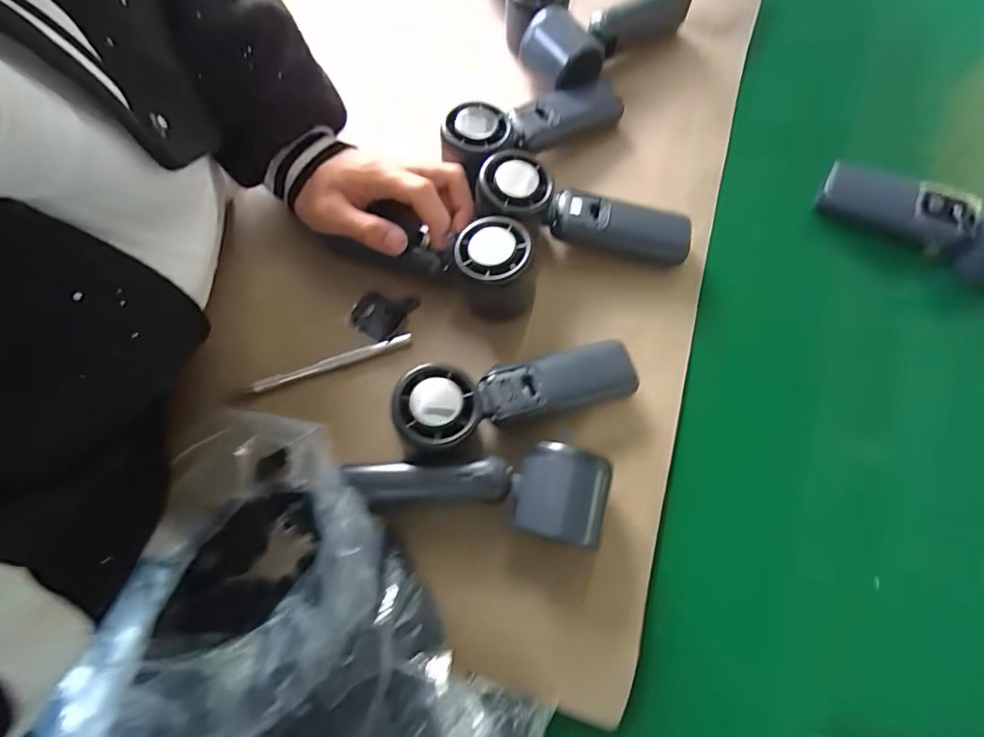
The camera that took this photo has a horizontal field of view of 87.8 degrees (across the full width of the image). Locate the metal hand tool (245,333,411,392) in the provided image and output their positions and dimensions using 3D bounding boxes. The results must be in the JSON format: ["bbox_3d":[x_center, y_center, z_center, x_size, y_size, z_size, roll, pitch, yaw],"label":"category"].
[{"bbox_3d":[-0.118,-0.004,0.376,0.119,0.010,0.007,-19,71,-5],"label":"metal hand tool"}]

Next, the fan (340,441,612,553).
[{"bbox_3d":[-0.009,0.070,0.322,0.154,0.047,0.053,11,71,5],"label":"fan"}]

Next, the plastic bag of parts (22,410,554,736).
[{"bbox_3d":[-0.122,0.173,0.285,0.204,0.058,0.296,-41,75,-12],"label":"plastic bag of parts"}]

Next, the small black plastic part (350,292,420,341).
[{"bbox_3d":[-0.084,-0.043,0.390,0.038,0.010,0.044,27,74,10],"label":"small black plastic part"}]

